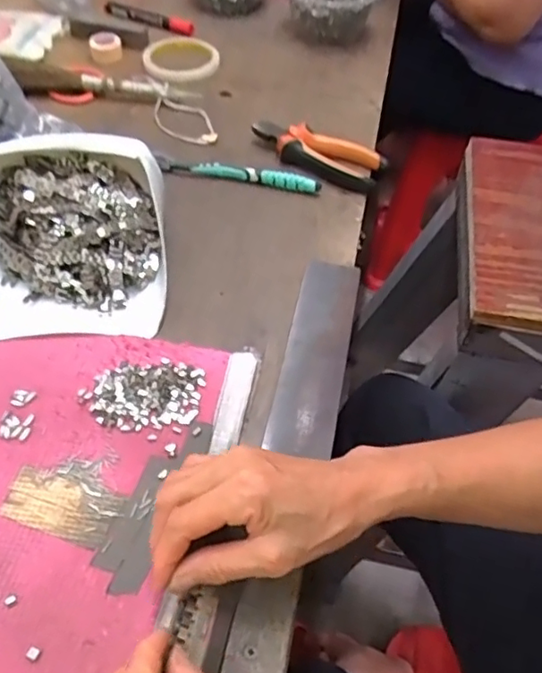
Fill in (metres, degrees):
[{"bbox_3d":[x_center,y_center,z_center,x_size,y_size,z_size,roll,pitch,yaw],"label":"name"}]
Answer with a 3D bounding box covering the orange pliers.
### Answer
[{"bbox_3d":[0.047,-0.195,0.633,0.146,0.023,0.058,23,53,13],"label":"orange pliers"}]

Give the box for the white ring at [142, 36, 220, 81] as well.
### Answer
[{"bbox_3d":[-0.117,-0.366,0.772,0.099,0.020,0.099,2,51,-3],"label":"white ring"}]

